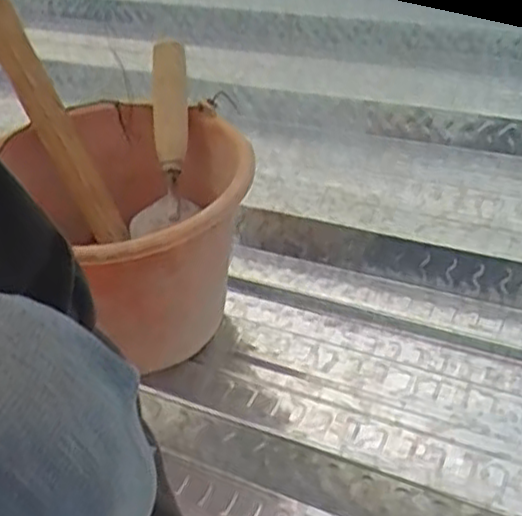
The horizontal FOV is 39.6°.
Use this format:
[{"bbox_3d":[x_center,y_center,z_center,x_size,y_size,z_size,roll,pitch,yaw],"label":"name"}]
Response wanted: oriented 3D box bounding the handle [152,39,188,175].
[{"bbox_3d":[-0.096,-0.165,0.762,0.037,0.020,0.157,-6,69,2],"label":"handle"}]

